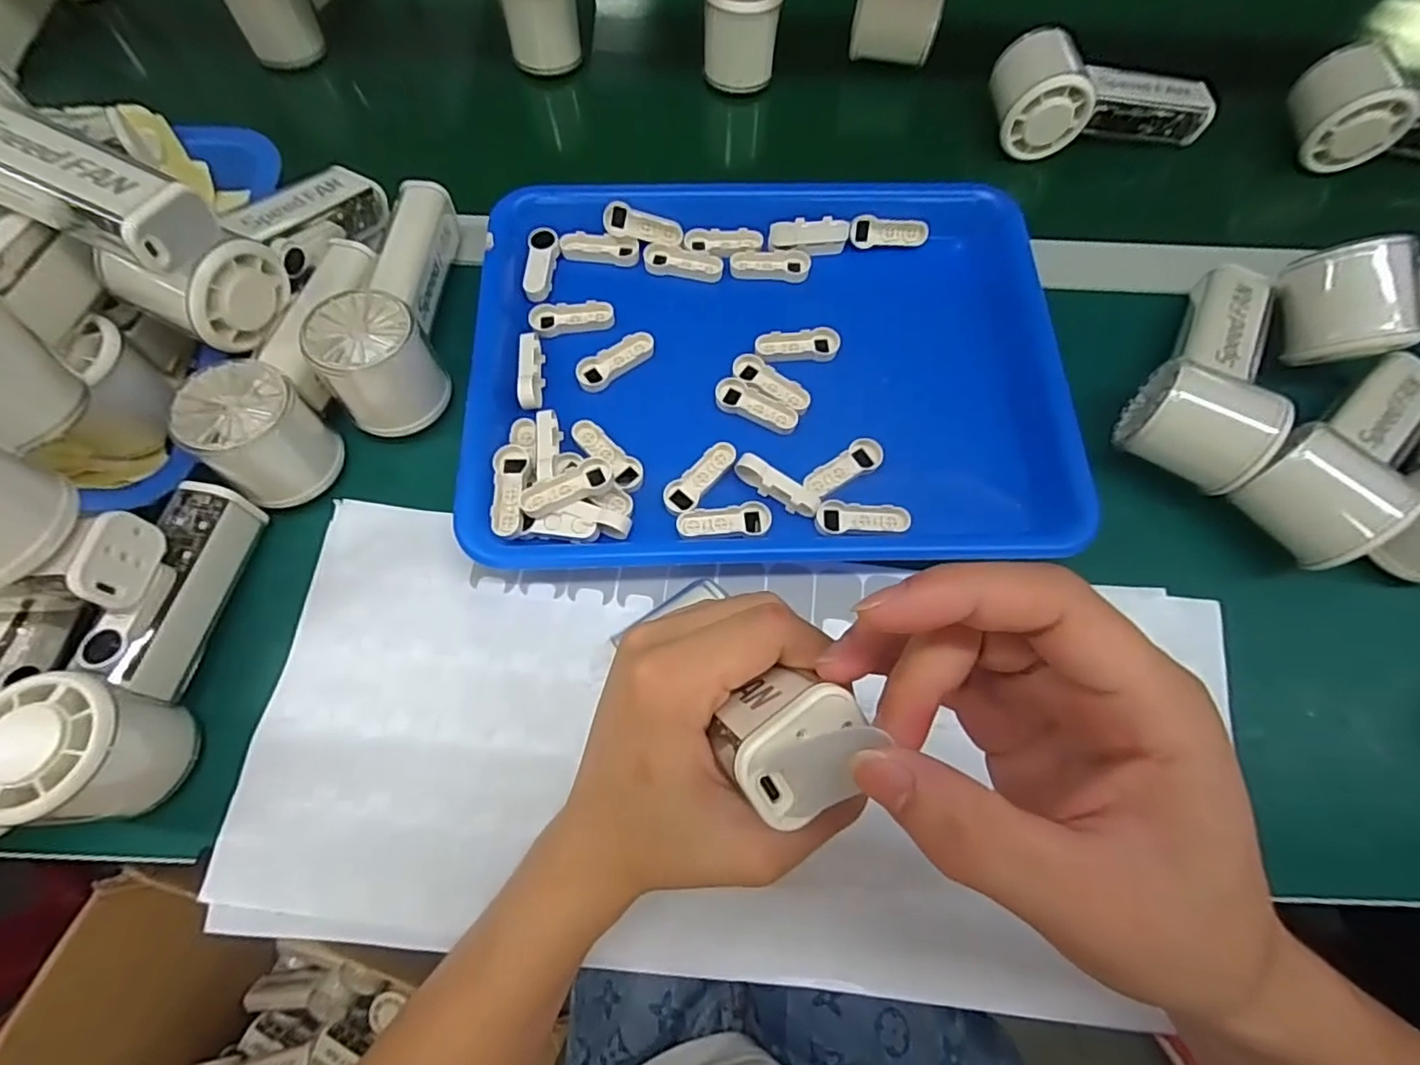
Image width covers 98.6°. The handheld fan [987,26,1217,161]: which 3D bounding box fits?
[{"bbox_3d":[0.274,-0.313,0.432,0.149,0.047,0.068,-5,71,-3],"label":"handheld fan"}]

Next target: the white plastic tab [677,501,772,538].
[{"bbox_3d":[0.008,-0.007,0.334,0.050,0.007,0.017,-2,71,-2],"label":"white plastic tab"}]

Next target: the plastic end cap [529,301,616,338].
[{"bbox_3d":[-0.084,-0.132,0.376,0.050,0.009,0.021,-6,71,-3],"label":"plastic end cap"}]

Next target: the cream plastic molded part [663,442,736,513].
[{"bbox_3d":[-0.006,-0.031,0.341,0.018,0.004,0.049,38,75,11],"label":"cream plastic molded part"}]

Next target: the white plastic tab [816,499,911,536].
[{"bbox_3d":[0.084,-0.008,0.335,0.050,0.007,0.017,0,71,-1],"label":"white plastic tab"}]

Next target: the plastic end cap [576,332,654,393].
[{"bbox_3d":[-0.056,-0.103,0.365,0.050,0.009,0.017,-34,75,-12],"label":"plastic end cap"}]

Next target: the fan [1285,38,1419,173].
[{"bbox_3d":[0.489,-0.297,0.426,0.149,0.048,0.067,2,69,0],"label":"fan"}]

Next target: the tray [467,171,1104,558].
[{"bbox_3d":[0.033,-0.105,0.361,0.325,0.027,0.251,-1,71,-1],"label":"tray"}]

